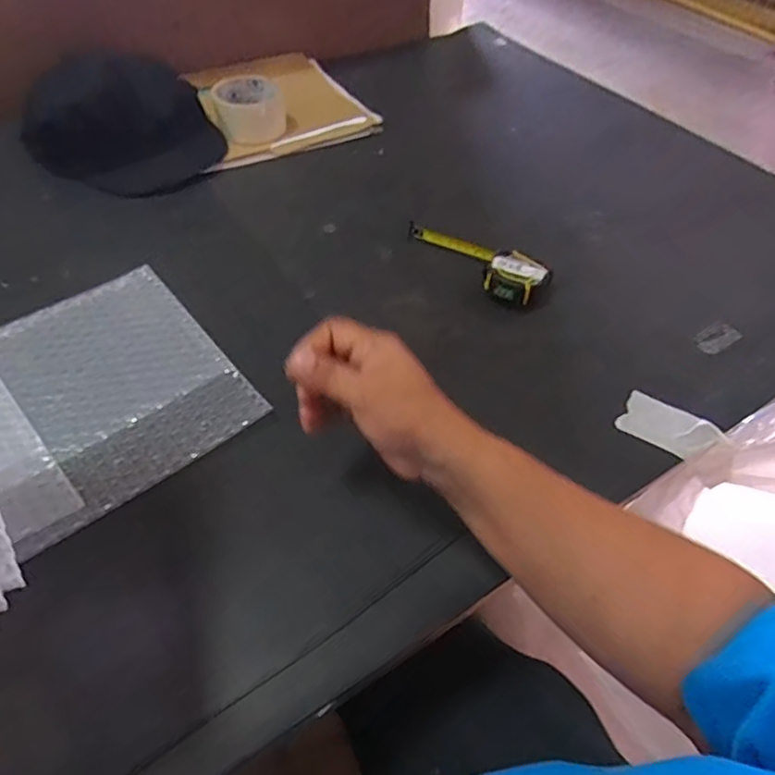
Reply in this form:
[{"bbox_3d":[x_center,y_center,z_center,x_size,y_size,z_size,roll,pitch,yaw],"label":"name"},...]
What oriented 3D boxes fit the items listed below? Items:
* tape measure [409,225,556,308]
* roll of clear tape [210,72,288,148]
[{"bbox_3d":[0.088,-0.134,0.610,0.049,0.029,0.157,-36,60,-28],"label":"tape measure"},{"bbox_3d":[-0.174,-0.354,0.771,0.086,0.053,0.086,-8,50,-9],"label":"roll of clear tape"}]

